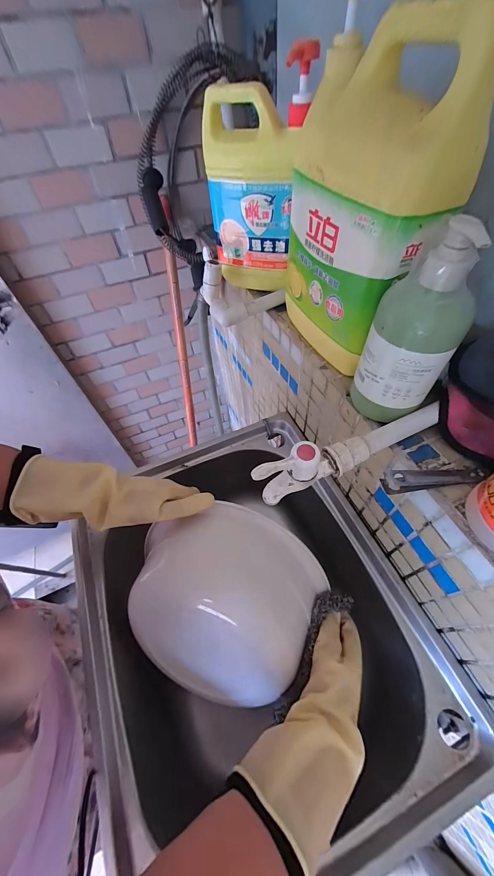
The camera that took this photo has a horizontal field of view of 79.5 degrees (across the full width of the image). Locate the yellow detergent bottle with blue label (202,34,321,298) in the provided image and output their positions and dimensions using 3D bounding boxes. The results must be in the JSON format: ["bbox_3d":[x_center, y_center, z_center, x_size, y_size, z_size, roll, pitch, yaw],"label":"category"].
[{"bbox_3d":[0.009,-0.336,0.412,0.136,0.229,0.070,26,60,21],"label":"yellow detergent bottle with blue label"}]

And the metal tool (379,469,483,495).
[{"bbox_3d":[0.179,0.039,0.283,0.092,0.016,0.019,-6,54,0],"label":"metal tool"}]

